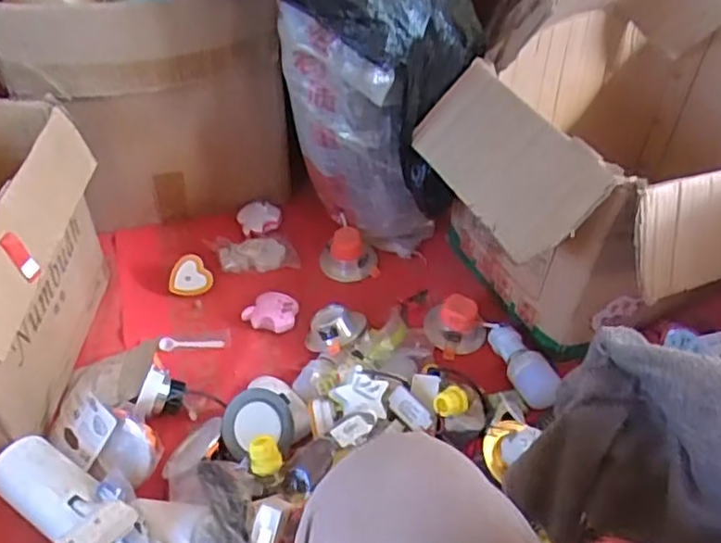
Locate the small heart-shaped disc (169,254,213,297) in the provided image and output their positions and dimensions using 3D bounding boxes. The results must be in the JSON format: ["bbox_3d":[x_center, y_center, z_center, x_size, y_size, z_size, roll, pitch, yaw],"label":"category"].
[{"bbox_3d":[-0.282,0.012,1.065,0.069,0.013,0.067,0,91,4],"label":"small heart-shaped disc"}]

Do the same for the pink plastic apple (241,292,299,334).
[{"bbox_3d":[-0.140,0.062,1.029,0.080,0.028,0.062,11,48,6],"label":"pink plastic apple"}]

